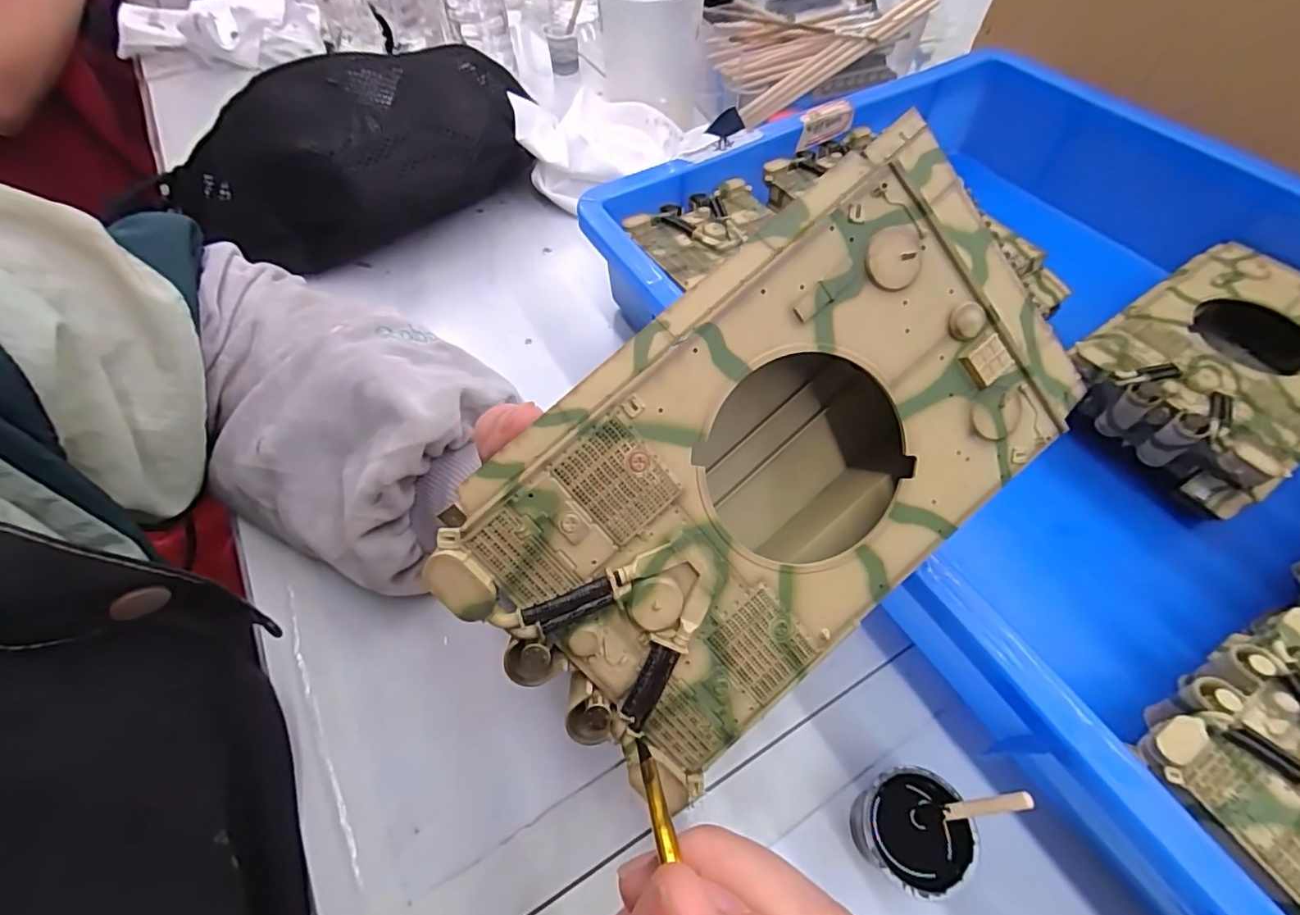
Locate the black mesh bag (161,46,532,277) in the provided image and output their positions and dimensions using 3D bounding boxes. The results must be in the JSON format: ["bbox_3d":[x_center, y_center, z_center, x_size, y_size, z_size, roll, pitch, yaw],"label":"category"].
[{"bbox_3d":[-0.196,-0.198,0.385,0.232,0.094,0.111,-25,61,-14],"label":"black mesh bag"}]

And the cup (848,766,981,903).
[{"bbox_3d":[0.093,0.136,0.204,0.034,0.035,0.036,-1,56,1],"label":"cup"}]

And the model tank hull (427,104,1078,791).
[{"bbox_3d":[0.034,-0.007,0.158,0.175,0.040,0.103,-41,102,-5],"label":"model tank hull"}]

